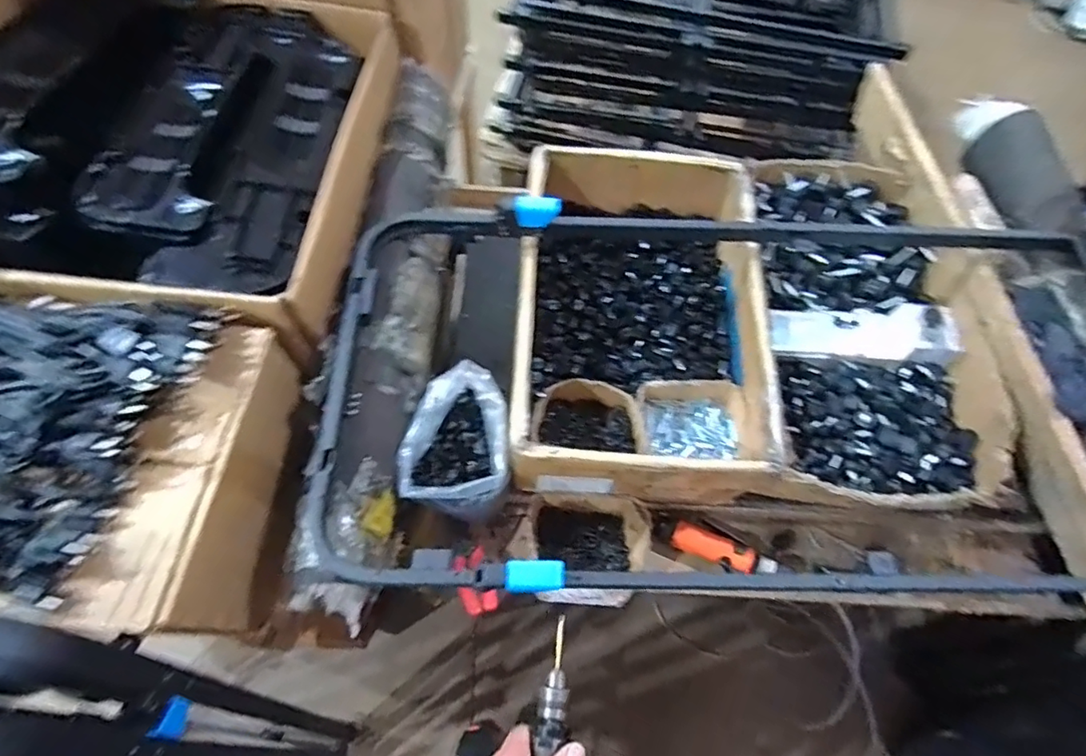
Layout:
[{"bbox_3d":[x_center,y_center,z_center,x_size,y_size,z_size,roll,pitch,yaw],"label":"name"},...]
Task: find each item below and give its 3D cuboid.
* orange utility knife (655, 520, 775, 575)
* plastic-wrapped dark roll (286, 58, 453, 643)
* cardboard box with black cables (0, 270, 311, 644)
[{"bbox_3d":[0.259,0.253,0.827,0.171,0.036,0.048,24,66,8],"label":"orange utility knife"},{"bbox_3d":[-0.206,-0.132,0.777,0.130,0.098,0.860,4,65,-1],"label":"plastic-wrapped dark roll"},{"bbox_3d":[-0.593,0.077,0.660,0.531,0.287,0.340,10,65,2],"label":"cardboard box with black cables"}]

